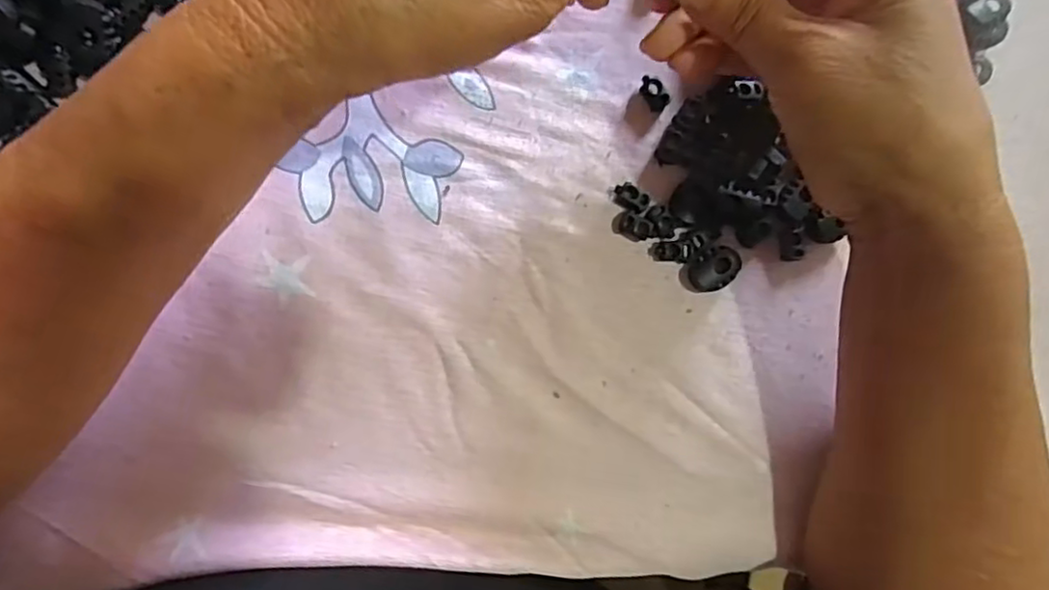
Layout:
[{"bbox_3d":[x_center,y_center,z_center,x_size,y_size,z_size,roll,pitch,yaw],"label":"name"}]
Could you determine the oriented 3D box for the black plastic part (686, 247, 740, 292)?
[{"bbox_3d":[0.083,-0.011,0.285,0.022,0.008,0.016,-36,93,-5],"label":"black plastic part"}]

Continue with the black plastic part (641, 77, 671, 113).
[{"bbox_3d":[0.057,-0.089,0.286,0.009,0.005,0.015,-43,94,-5],"label":"black plastic part"}]

